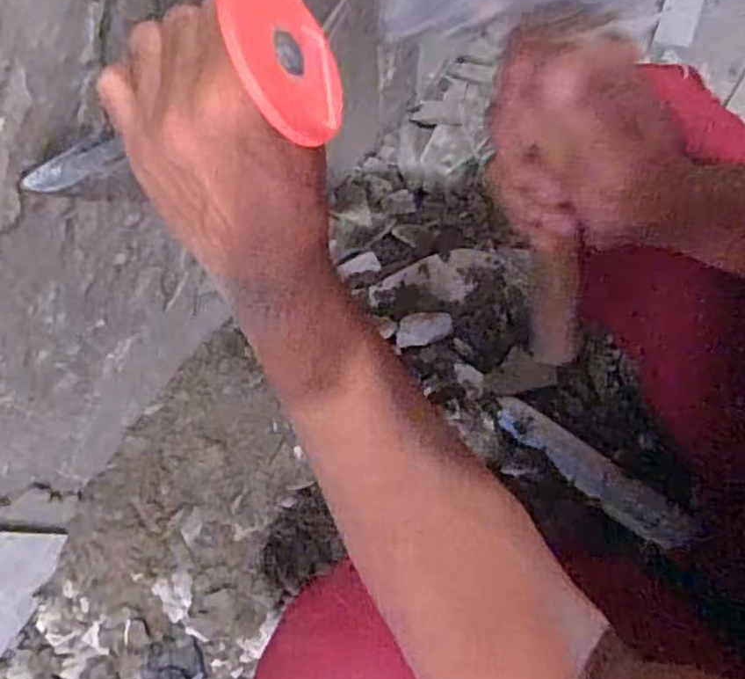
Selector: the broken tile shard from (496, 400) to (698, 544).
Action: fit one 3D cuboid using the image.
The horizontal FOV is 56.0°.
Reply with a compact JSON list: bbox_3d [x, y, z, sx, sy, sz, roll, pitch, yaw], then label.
[{"bbox_3d":[0.223,0.133,0.714,0.219,0.014,0.042,35,78,11],"label":"broken tile shard"}]

